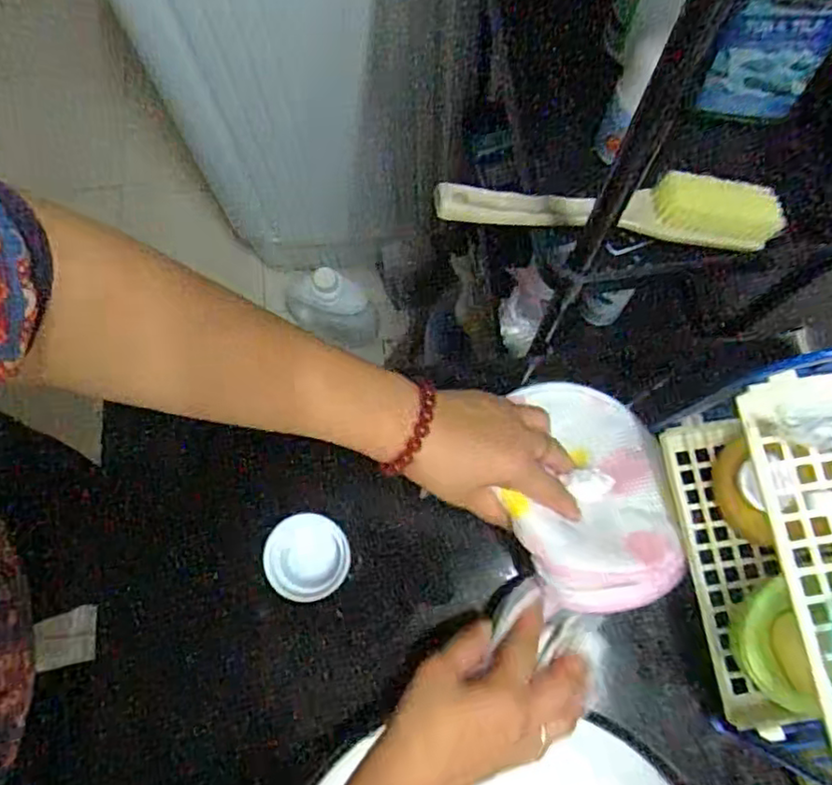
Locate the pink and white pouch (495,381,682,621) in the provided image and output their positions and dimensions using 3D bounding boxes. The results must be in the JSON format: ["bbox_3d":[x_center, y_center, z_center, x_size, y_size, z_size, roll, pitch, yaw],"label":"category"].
[{"bbox_3d":[0.126,0.068,0.465,0.123,0.058,0.165,-11,76,-2],"label":"pink and white pouch"}]

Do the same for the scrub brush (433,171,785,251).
[{"bbox_3d":[0.121,-0.115,0.394,0.215,0.045,0.035,0,76,1],"label":"scrub brush"}]

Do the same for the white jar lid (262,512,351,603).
[{"bbox_3d":[-0.078,0.119,0.466,0.060,0.017,0.059,0,76,1],"label":"white jar lid"}]

